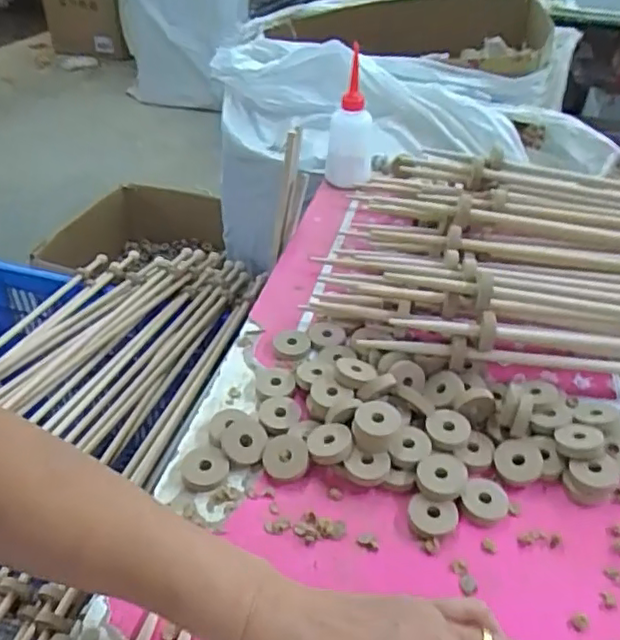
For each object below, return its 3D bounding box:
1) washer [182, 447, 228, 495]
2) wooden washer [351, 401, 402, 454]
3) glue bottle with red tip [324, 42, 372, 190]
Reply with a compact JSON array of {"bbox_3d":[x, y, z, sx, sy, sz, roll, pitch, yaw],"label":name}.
[{"bbox_3d":[-0.081,0.114,0.476,0.035,0.007,0.037,0,39,-3],"label":"washer"},{"bbox_3d":[0.051,0.083,0.481,0.034,0.020,0.037,1,39,-1],"label":"wooden washer"},{"bbox_3d":[0.052,-0.252,0.798,0.058,0.183,0.046,5,38,6],"label":"glue bottle with red tip"}]

